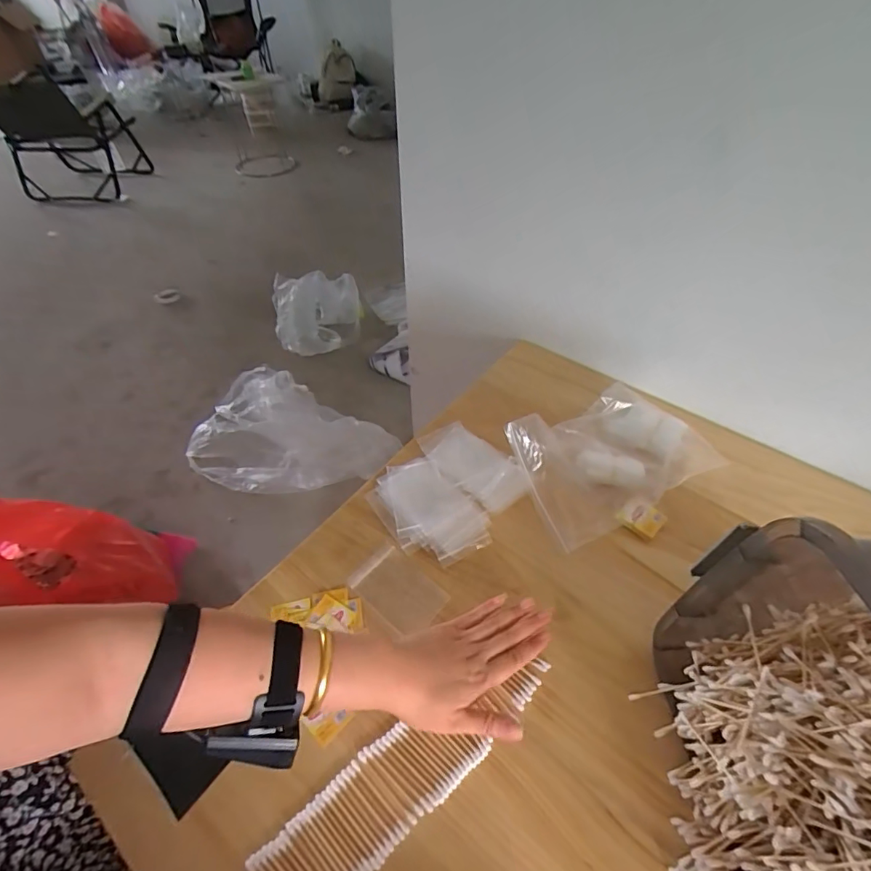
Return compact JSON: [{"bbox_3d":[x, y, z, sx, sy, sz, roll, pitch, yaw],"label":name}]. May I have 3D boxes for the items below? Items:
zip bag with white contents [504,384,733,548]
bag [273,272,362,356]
[{"bbox_3d":[0.227,0.016,0.622,0.246,0.046,0.174,-22,52,-16],"label":"zip bag with white contents"},{"bbox_3d":[-0.387,-0.393,1.572,0.288,0.214,0.166,-11,48,-10],"label":"bag"}]

